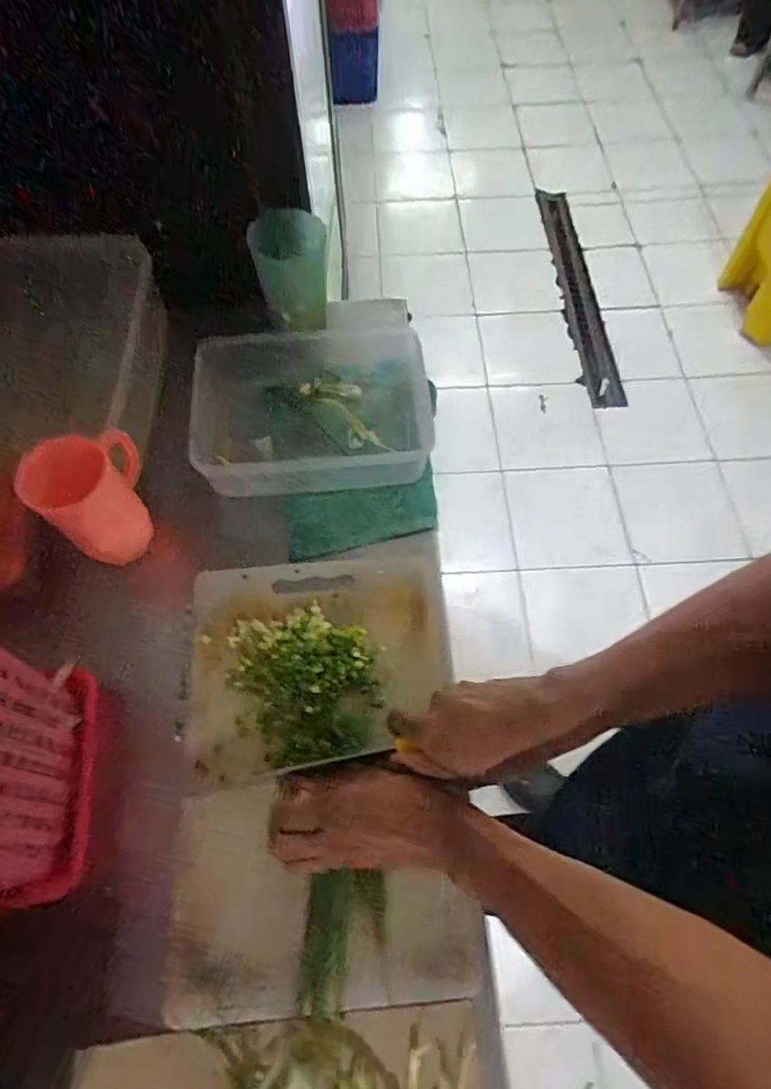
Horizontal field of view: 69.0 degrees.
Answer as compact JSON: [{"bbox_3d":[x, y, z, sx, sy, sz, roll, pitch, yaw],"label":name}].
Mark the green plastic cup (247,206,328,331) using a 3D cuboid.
[{"bbox_3d":[-0.099,-0.286,0.585,0.073,0.090,0.071,0,63,1],"label":"green plastic cup"}]

